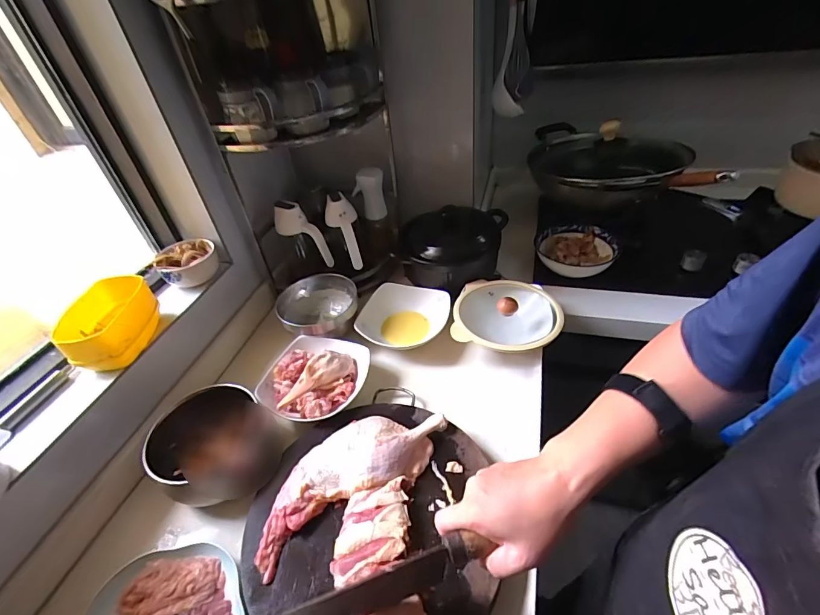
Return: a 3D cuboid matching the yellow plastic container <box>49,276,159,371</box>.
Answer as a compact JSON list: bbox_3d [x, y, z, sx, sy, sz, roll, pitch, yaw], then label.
[{"bbox_3d":[-0.454,0.025,0.606,0.092,0.074,0.136,-9,41,-2],"label":"yellow plastic container"}]

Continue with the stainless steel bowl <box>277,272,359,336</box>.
[{"bbox_3d":[-0.178,0.007,0.798,0.146,0.081,0.145,-4,41,4],"label":"stainless steel bowl"}]

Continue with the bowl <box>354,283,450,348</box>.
[{"bbox_3d":[-0.014,0.024,0.788,0.150,0.056,0.164,-4,41,4],"label":"bowl"}]

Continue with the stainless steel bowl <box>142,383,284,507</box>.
[{"bbox_3d":[-0.292,0.200,0.595,0.172,0.082,0.151,23,49,31],"label":"stainless steel bowl"}]

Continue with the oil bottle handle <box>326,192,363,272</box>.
[{"bbox_3d":[-0.129,-0.153,0.824,0.060,0.152,0.035,-18,10,-12],"label":"oil bottle handle"}]

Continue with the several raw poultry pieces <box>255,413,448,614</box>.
[{"bbox_3d":[-0.070,0.245,0.500,0.203,0.045,0.255,1,41,10],"label":"several raw poultry pieces"}]

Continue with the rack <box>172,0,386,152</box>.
[{"bbox_3d":[-0.198,-0.420,0.663,0.284,0.236,0.190,-12,41,-5],"label":"rack"}]

